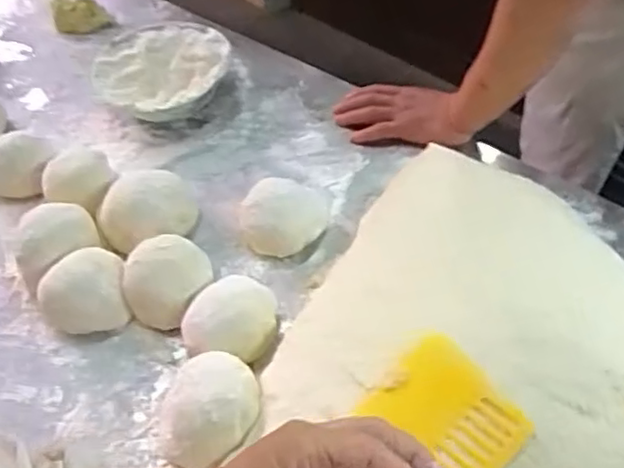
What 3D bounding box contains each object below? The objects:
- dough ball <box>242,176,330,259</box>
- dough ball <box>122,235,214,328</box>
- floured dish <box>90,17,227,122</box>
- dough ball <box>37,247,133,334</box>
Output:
[{"bbox_3d":[-0.031,-0.028,0.767,0.100,0.055,0.094,-1,50,1],"label":"dough ball"},{"bbox_3d":[-0.151,0.048,0.700,0.090,0.055,0.077,-18,52,-12],"label":"dough ball"},{"bbox_3d":[-0.207,-0.229,0.922,0.182,0.050,0.171,-1,50,1],"label":"floured dish"},{"bbox_3d":[-0.237,0.058,0.696,0.082,0.053,0.071,-12,51,-8],"label":"dough ball"}]

